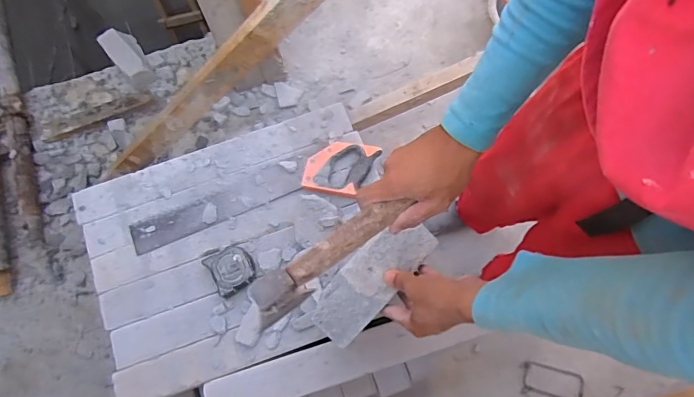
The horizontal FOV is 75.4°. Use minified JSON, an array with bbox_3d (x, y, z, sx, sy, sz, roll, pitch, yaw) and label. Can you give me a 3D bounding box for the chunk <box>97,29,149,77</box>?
[{"bbox_3d":[-0.701,-0.460,1.432,0.098,0.092,0.161,-37,75,-10],"label":"chunk"}]

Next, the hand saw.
[{"bbox_3d":[-0.181,-0.003,0.901,0.504,0.022,0.105,-19,72,-5],"label":"hand saw"}]

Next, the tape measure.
[{"bbox_3d":[-0.217,0.133,0.849,0.077,0.040,0.085,-31,73,-8],"label":"tape measure"}]

